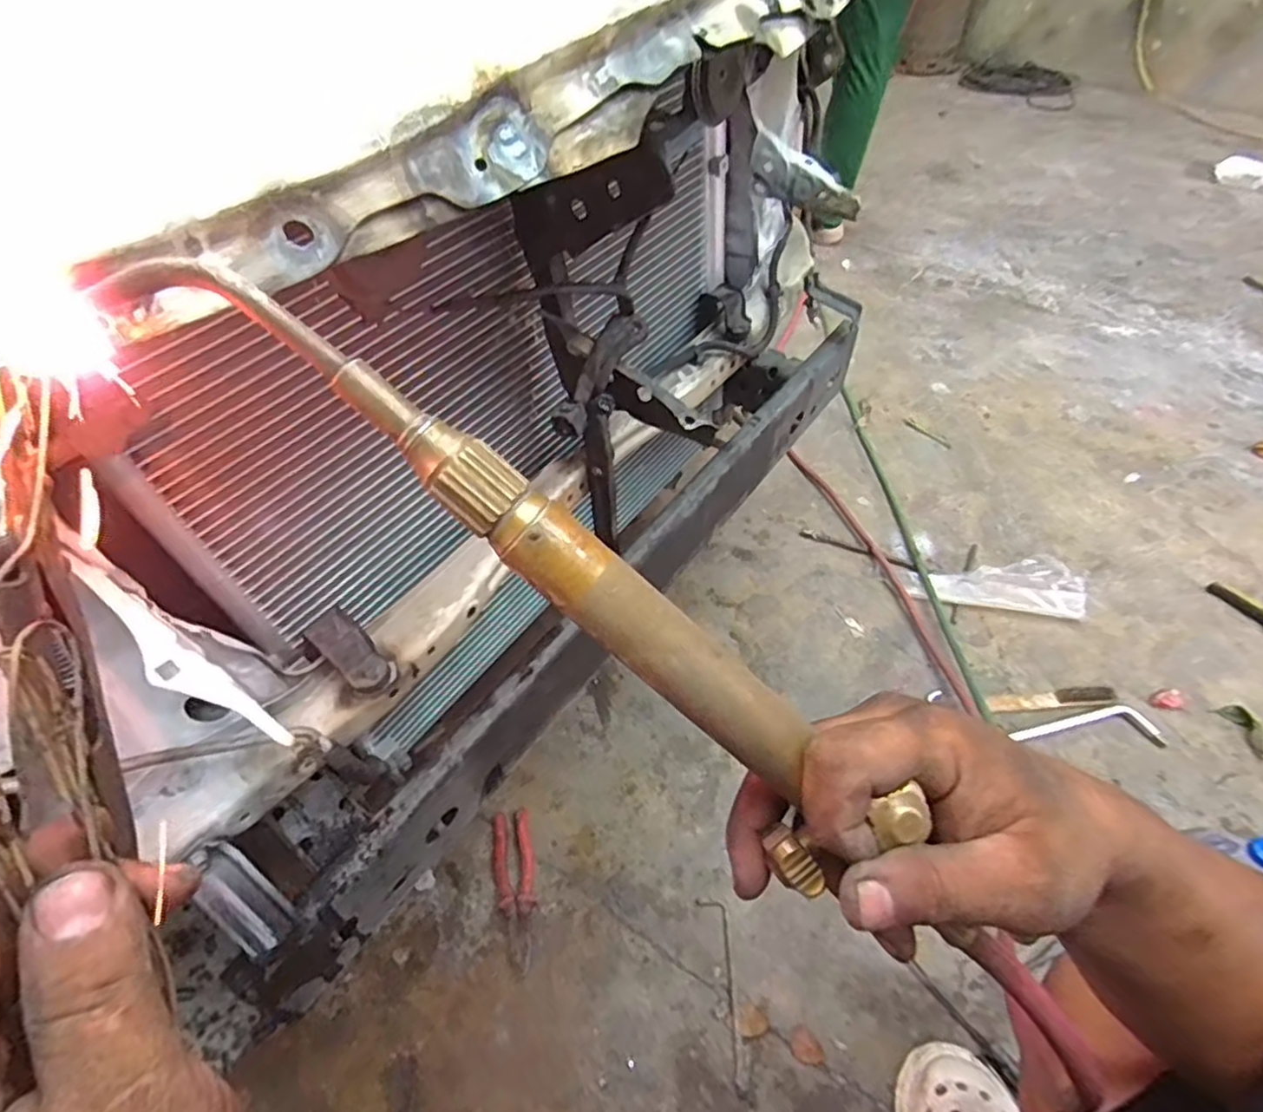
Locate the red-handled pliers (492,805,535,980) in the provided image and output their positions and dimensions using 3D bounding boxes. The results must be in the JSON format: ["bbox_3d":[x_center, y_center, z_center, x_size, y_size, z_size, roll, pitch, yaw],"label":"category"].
[{"bbox_3d":[-0.154,0.434,0.864,0.052,0.015,0.192,-6,51,-7],"label":"red-handled pliers"}]

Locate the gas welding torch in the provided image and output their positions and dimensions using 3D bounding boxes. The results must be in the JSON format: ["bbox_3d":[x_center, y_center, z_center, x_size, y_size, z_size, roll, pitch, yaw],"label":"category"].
[{"bbox_3d":[-0.028,0.004,0.224,0.312,0.040,0.045,41,60,-8],"label":"gas welding torch"}]

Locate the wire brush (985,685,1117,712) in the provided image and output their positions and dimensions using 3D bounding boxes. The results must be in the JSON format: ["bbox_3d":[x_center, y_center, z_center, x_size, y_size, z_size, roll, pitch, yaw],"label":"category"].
[{"bbox_3d":[0.628,0.215,0.985,0.191,0.015,0.026,-3,51,-5],"label":"wire brush"}]

